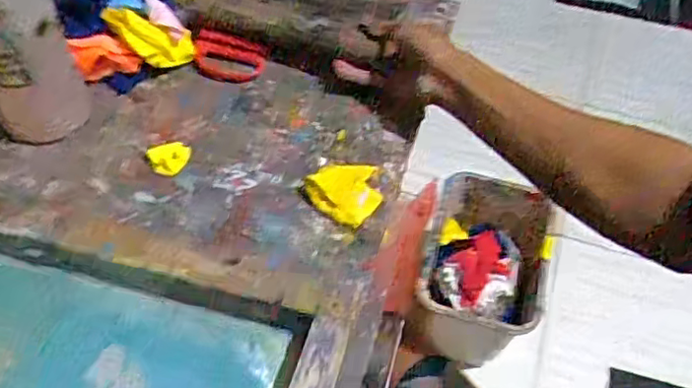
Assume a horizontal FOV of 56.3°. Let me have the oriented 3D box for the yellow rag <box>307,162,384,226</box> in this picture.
[{"bbox_3d":[0.005,-0.004,0.619,0.071,0.023,0.063,-31,63,-23],"label":"yellow rag"}]

